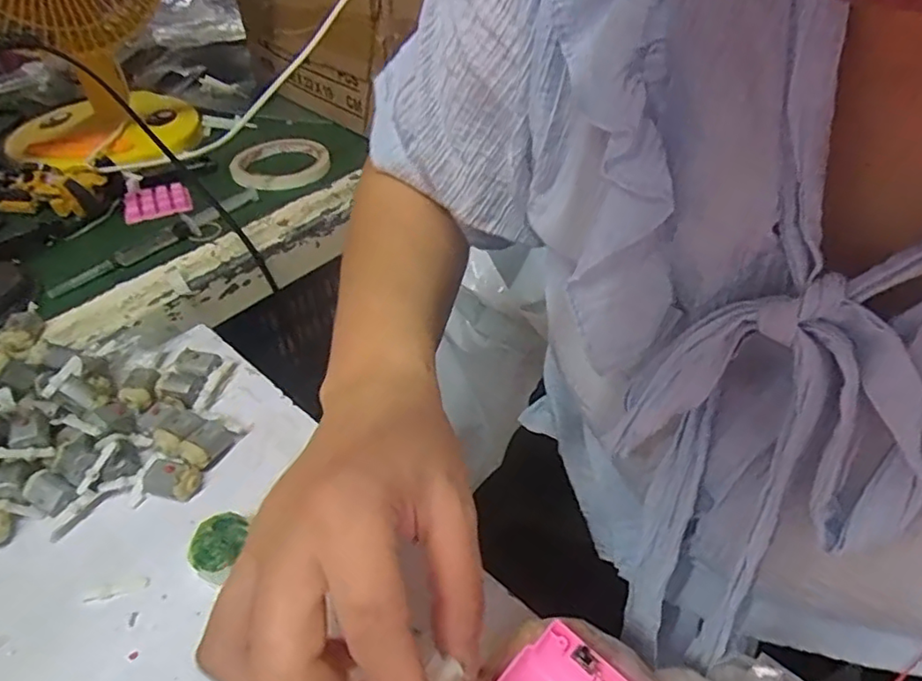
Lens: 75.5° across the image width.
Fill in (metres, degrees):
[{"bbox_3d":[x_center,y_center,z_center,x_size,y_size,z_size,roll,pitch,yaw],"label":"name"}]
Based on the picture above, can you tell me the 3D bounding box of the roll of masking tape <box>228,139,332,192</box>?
[{"bbox_3d":[-0.187,-0.183,0.619,0.099,0.014,0.090,0,43,0],"label":"roll of masking tape"}]

